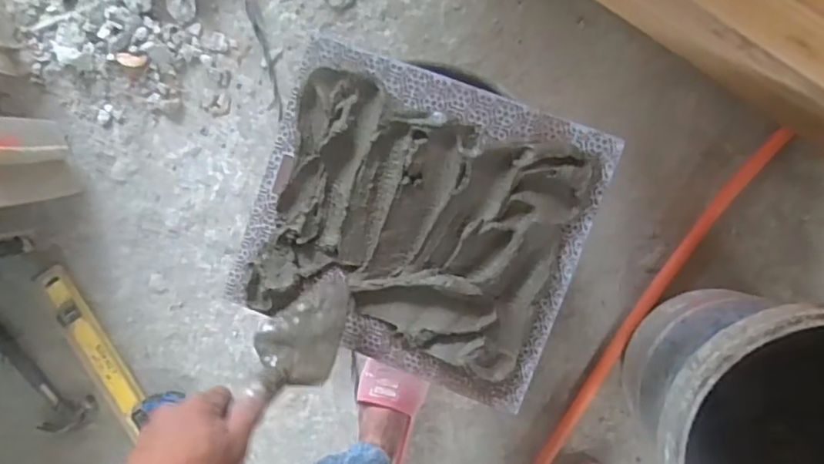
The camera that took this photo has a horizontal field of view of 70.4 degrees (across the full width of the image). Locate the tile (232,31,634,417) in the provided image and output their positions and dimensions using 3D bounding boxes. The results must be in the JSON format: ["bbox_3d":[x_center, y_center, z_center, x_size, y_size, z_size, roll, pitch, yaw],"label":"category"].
[{"bbox_3d":[0.003,-0.010,0.590,0.324,0.023,0.289,21,94,5],"label":"tile"}]

